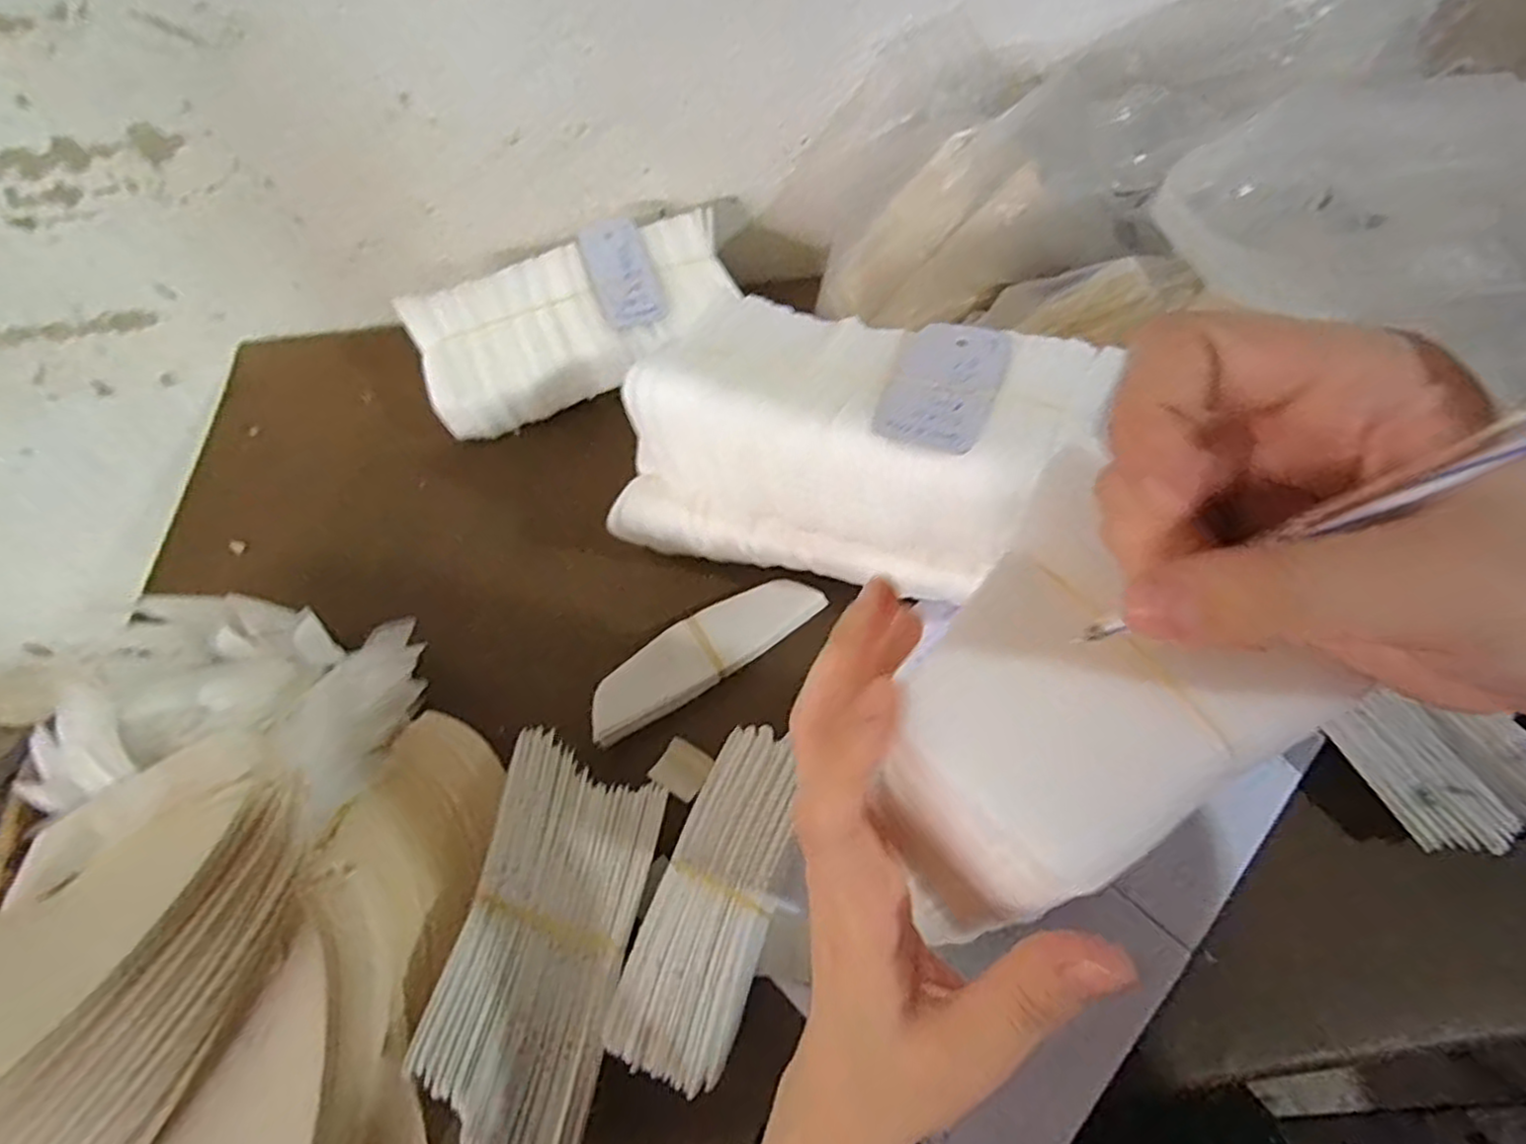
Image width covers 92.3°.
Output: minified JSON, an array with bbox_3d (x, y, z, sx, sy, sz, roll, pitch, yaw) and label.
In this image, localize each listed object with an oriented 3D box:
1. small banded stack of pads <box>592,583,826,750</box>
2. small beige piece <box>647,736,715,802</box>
[{"bbox_3d":[-0.044,0.054,0.520,0.178,0.015,0.051,-32,60,-15],"label":"small banded stack of pads"},{"bbox_3d":[-0.053,0.131,0.486,0.035,0.004,0.034,28,56,20],"label":"small beige piece"}]

